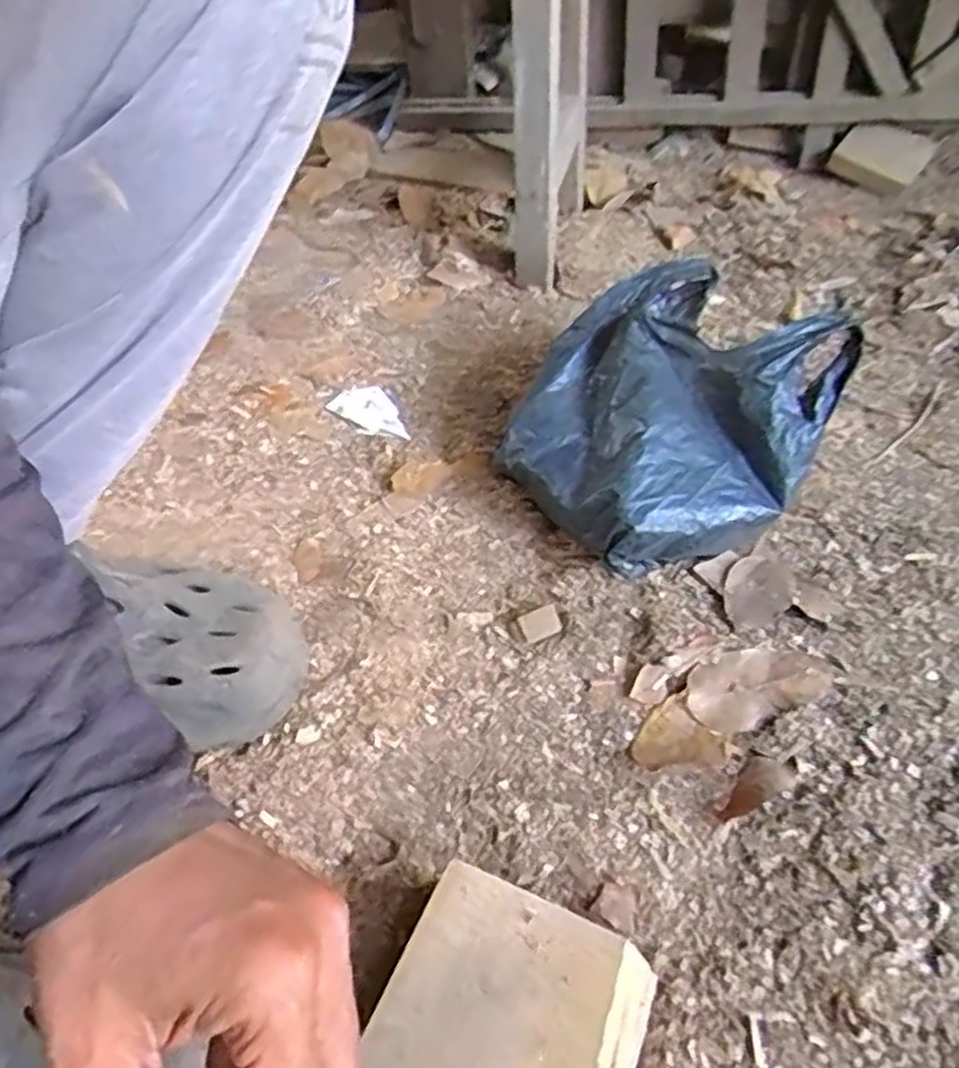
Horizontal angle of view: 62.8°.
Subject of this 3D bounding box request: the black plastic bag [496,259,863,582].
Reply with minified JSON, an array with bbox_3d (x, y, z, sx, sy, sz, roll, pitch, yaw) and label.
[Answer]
[{"bbox_3d":[0.148,-0.095,0.600,0.244,0.128,0.213,-31,52,-23],"label":"black plastic bag"}]

